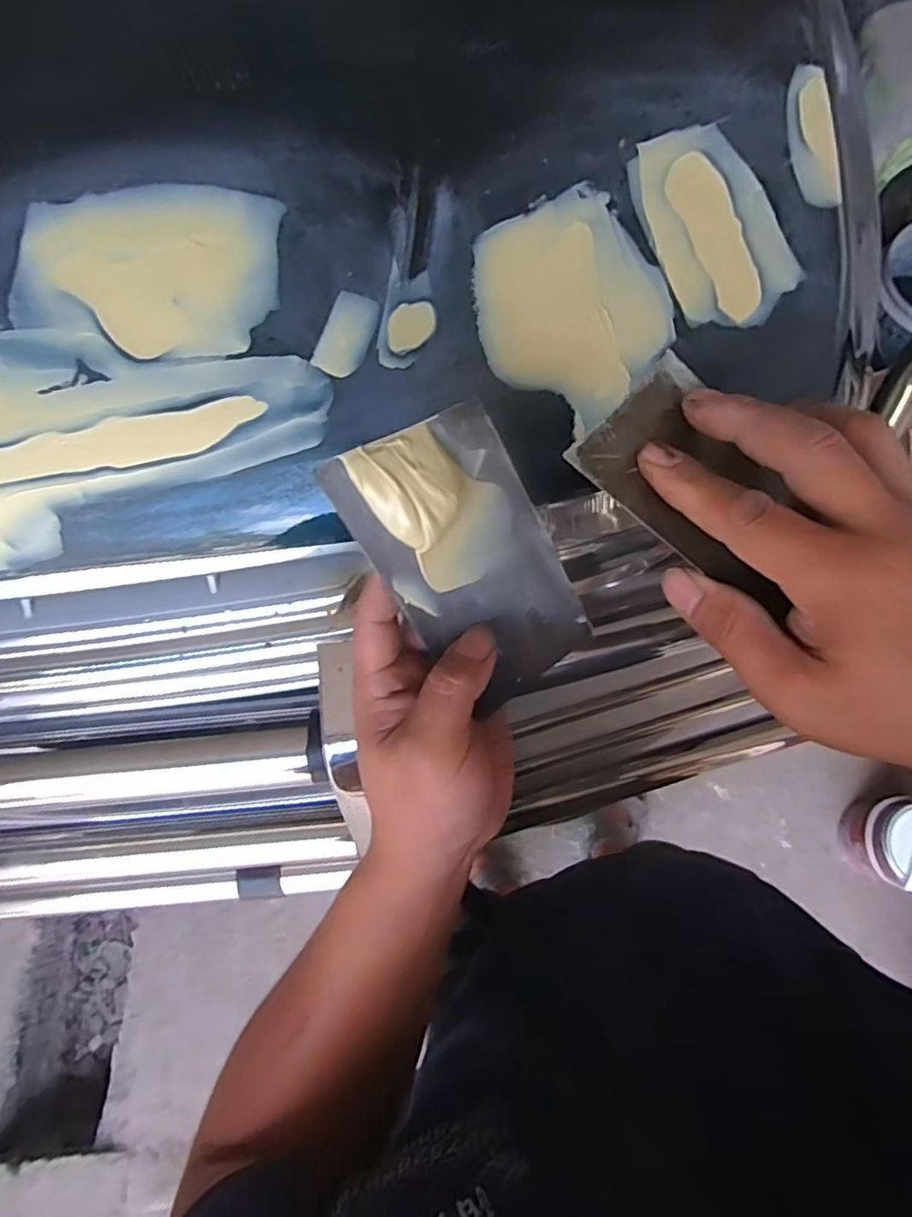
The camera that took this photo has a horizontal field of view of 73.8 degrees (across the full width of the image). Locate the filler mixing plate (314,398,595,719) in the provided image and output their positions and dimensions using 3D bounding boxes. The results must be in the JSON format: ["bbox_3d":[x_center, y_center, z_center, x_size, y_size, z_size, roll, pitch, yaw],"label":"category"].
[{"bbox_3d":[0.010,-0.017,0.262,0.071,0.015,0.133,-35,116,-9],"label":"filler mixing plate"}]

